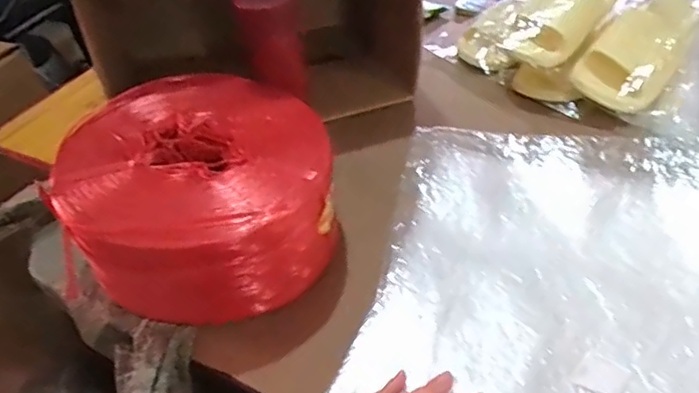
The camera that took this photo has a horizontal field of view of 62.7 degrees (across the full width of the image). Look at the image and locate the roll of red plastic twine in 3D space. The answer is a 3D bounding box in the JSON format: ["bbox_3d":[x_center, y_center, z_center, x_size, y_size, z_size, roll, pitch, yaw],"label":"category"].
[{"bbox_3d":[-0.154,-0.010,0.629,0.262,0.134,0.262,-4,42,4],"label":"roll of red plastic twine"}]

